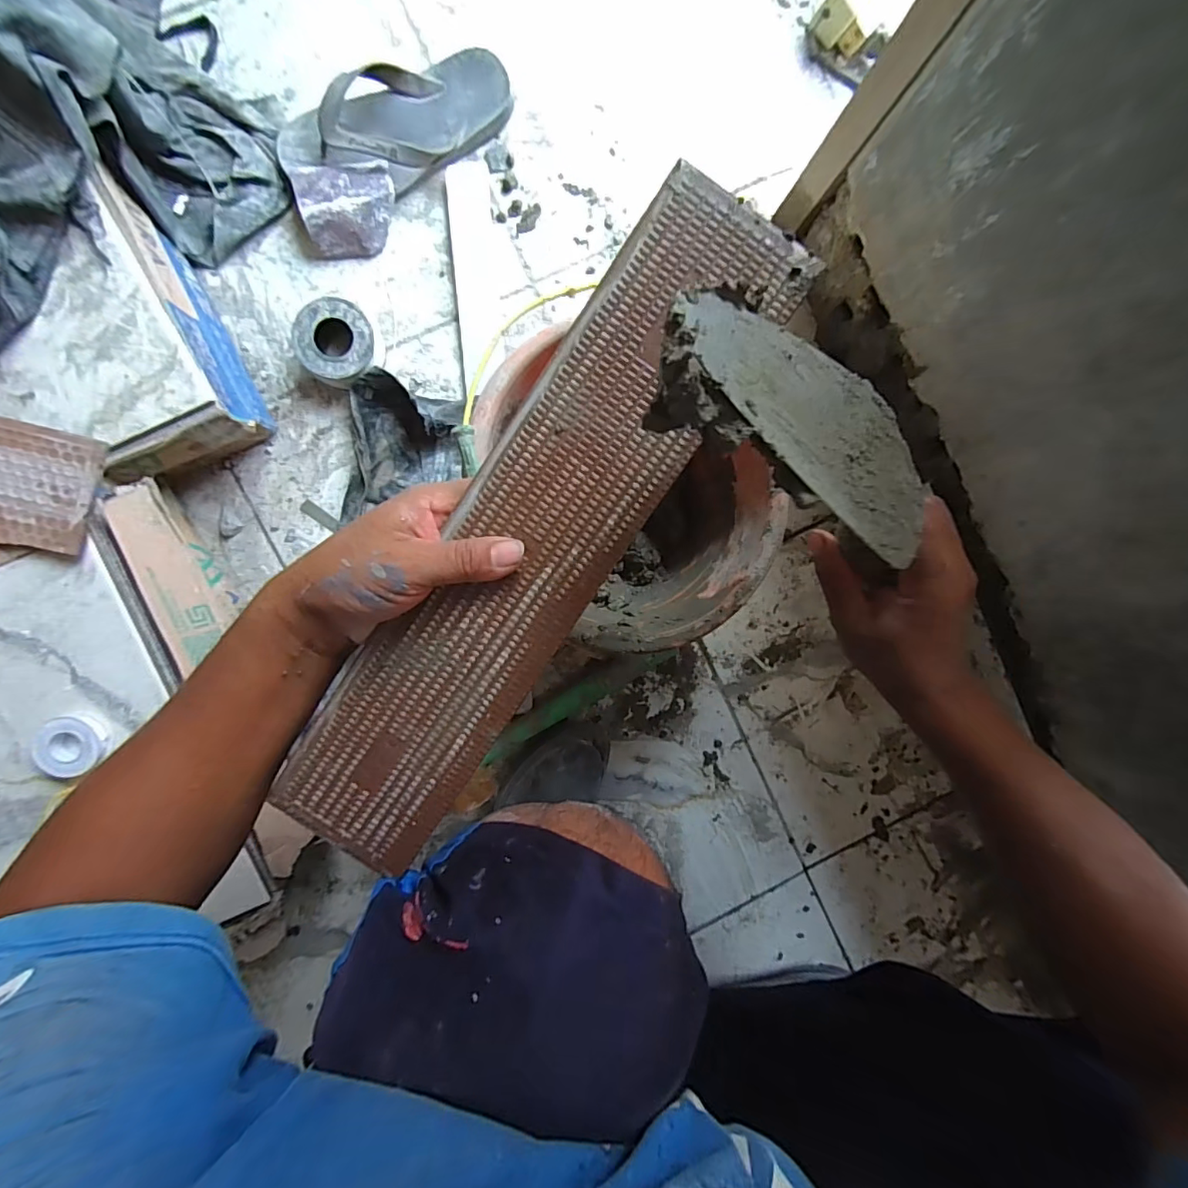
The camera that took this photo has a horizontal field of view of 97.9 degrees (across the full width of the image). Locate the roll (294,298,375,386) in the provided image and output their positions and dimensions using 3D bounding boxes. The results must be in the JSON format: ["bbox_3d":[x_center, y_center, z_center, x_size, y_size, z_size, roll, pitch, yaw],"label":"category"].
[{"bbox_3d":[-0.281,-0.273,0.570,0.080,0.044,0.087,0,92,-6],"label":"roll"}]

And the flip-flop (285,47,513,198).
[{"bbox_3d":[-0.206,-0.506,0.556,0.254,0.057,0.105,-32,95,-4],"label":"flip-flop"}]

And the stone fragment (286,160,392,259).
[{"bbox_3d":[-0.270,-0.422,0.565,0.106,0.040,0.085,-9,93,-5],"label":"stone fragment"}]

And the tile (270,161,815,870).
[{"bbox_3d":[-0.037,-0.023,0.273,0.090,0.006,0.389,32,97,-6],"label":"tile"}]

